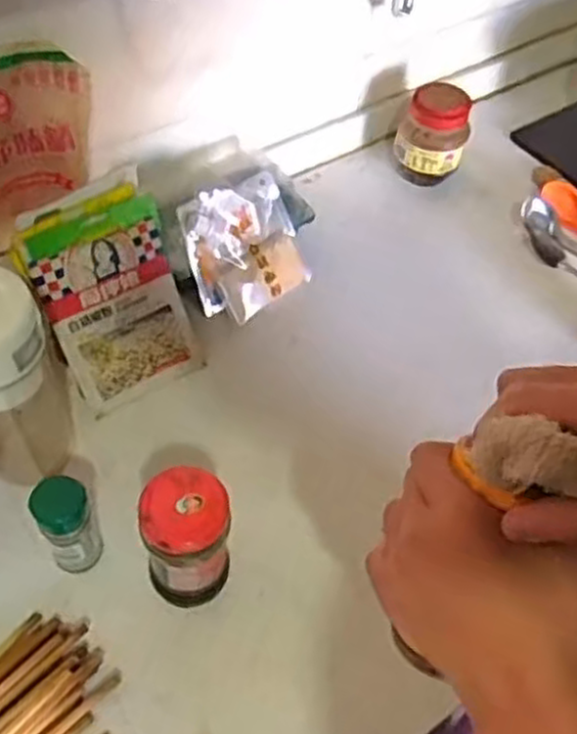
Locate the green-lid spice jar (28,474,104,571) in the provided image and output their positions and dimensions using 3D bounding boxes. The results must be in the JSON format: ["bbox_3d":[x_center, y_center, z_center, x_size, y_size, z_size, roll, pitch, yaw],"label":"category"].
[{"bbox_3d":[-0.177,0.128,0.601,0.040,0.106,0.039,2,55,-3],"label":"green-lid spice jar"}]

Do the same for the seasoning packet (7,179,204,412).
[{"bbox_3d":[-0.166,-0.066,0.725,0.136,0.192,0.019,-32,25,-24],"label":"seasoning packet"}]

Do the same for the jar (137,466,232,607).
[{"bbox_3d":[-0.079,0.140,0.588,0.064,0.136,0.063,2,55,-3],"label":"jar"}]

